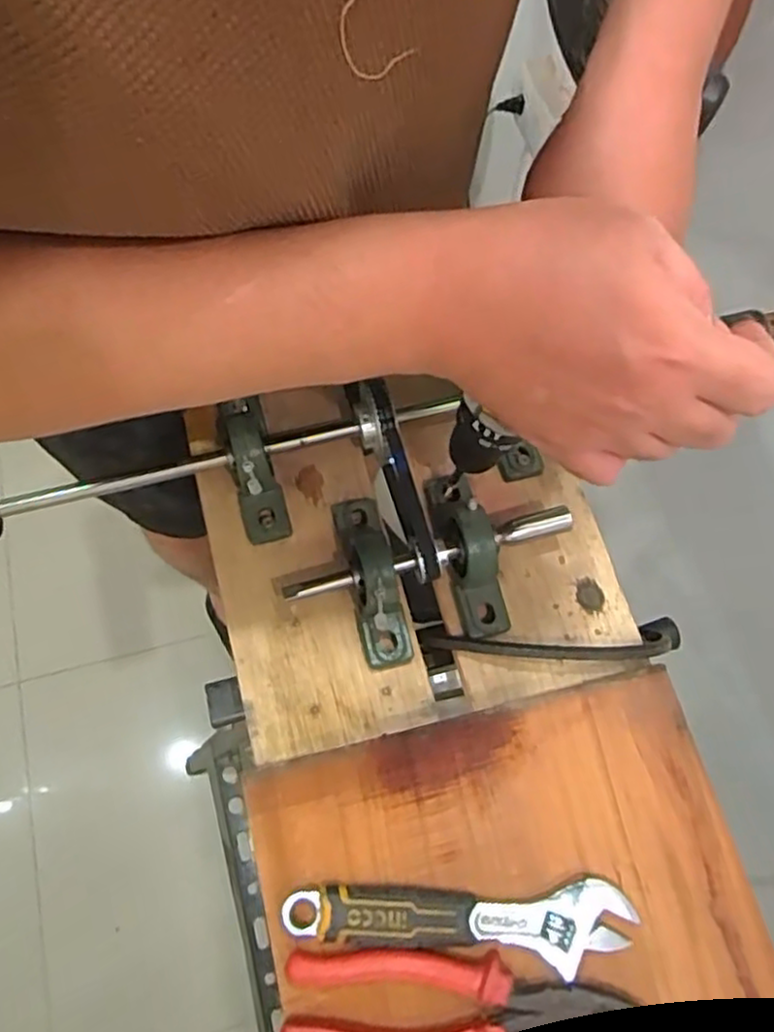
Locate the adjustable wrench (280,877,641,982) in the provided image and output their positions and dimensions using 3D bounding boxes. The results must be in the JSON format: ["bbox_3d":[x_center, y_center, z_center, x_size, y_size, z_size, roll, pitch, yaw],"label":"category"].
[{"bbox_3d":[0.042,0.235,0.405,0.198,0.015,0.042,2,69,-2],"label":"adjustable wrench"}]

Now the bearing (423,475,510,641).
[{"bbox_3d":[0.057,0.021,0.496,0.033,0.051,0.122,-12,70,-7],"label":"bearing"}]

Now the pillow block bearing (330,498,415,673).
[{"bbox_3d":[-0.011,0.039,0.490,0.034,0.055,0.126,-13,70,-7],"label":"pillow block bearing"}]

